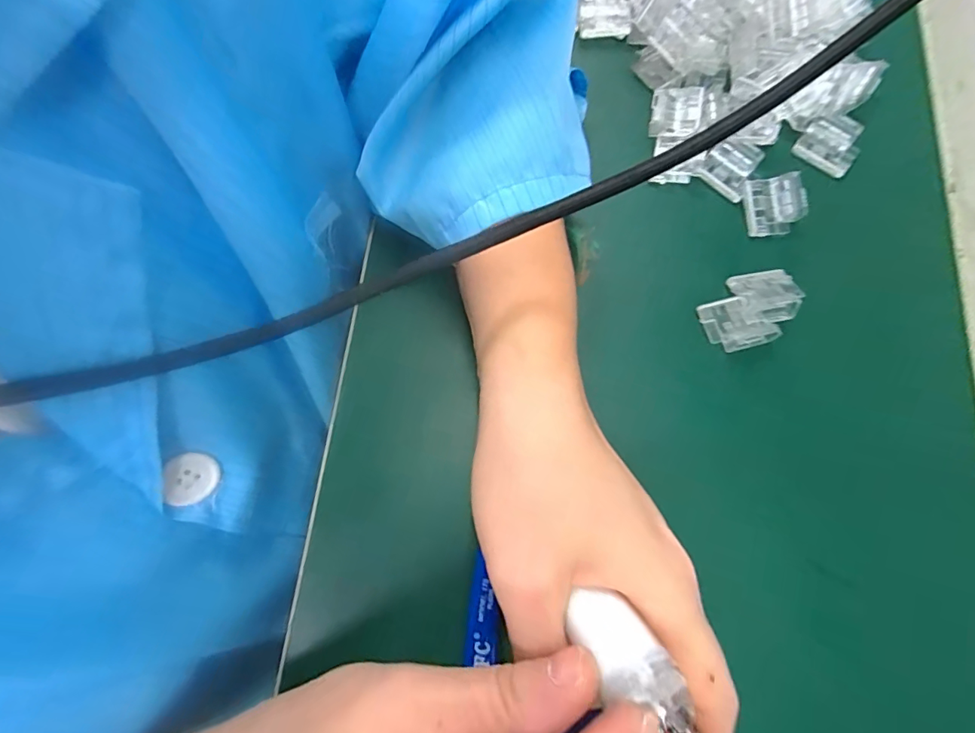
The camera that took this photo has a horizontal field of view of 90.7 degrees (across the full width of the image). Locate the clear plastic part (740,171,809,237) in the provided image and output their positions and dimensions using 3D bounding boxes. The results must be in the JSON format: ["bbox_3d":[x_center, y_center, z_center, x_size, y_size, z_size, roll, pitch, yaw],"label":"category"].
[{"bbox_3d":[0.145,-0.082,0.243,0.026,0.012,0.028,-2,75,-1],"label":"clear plastic part"}]

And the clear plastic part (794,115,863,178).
[{"bbox_3d":[0.182,-0.118,0.255,0.029,0.011,0.027,38,78,9],"label":"clear plastic part"}]

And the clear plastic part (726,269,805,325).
[{"bbox_3d":[0.135,-0.034,0.232,0.028,0.007,0.027,-13,75,-4],"label":"clear plastic part"}]

